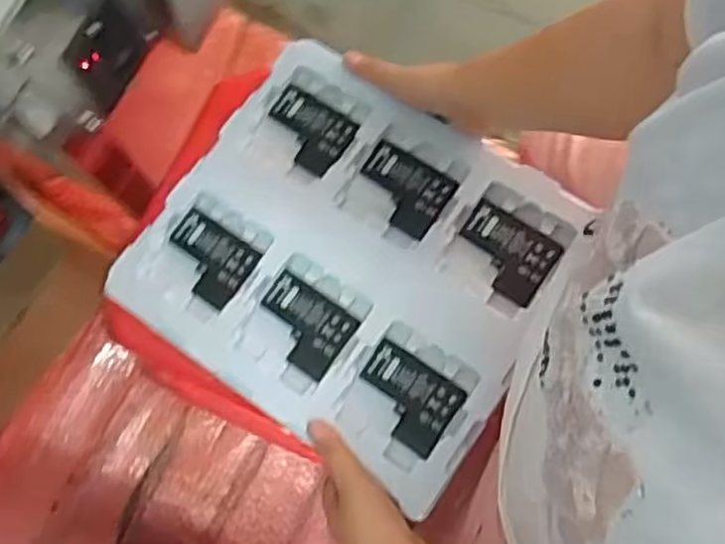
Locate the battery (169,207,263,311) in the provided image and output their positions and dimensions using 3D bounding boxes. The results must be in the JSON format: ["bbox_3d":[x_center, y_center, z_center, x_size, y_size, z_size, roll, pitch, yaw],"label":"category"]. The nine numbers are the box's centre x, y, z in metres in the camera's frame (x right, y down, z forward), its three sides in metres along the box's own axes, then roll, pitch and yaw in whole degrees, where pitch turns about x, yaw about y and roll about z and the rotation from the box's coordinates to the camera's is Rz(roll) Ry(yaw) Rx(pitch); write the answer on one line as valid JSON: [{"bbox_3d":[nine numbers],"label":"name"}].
[{"bbox_3d":[-0.129,-0.012,0.596,0.076,0.011,0.058,34,82,6],"label":"battery"}]

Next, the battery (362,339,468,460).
[{"bbox_3d":[0.033,0.095,0.548,0.077,0.005,0.061,33,82,6],"label":"battery"}]

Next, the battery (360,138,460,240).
[{"bbox_3d":[0.032,-0.070,0.598,0.079,0.005,0.059,33,83,18],"label":"battery"}]

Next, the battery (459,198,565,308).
[{"bbox_3d":[0.114,-0.017,0.575,0.077,0.012,0.059,35,82,6],"label":"battery"}]

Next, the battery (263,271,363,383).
[{"bbox_3d":[-0.049,0.042,0.572,0.076,0.008,0.057,36,82,6],"label":"battery"}]

